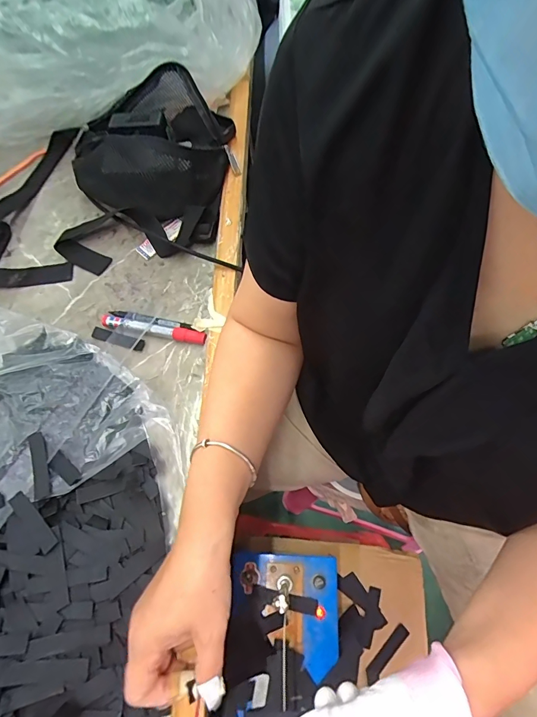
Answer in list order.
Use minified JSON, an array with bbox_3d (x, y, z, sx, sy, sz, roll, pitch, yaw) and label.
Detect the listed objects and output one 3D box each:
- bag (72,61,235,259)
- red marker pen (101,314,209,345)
[{"bbox_3d":[-0.151,-0.277,0.549,0.215,0.093,0.261,-27,68,-7],"label":"bag"},{"bbox_3d":[-0.142,-0.036,0.485,0.136,0.015,0.014,10,68,9],"label":"red marker pen"}]

